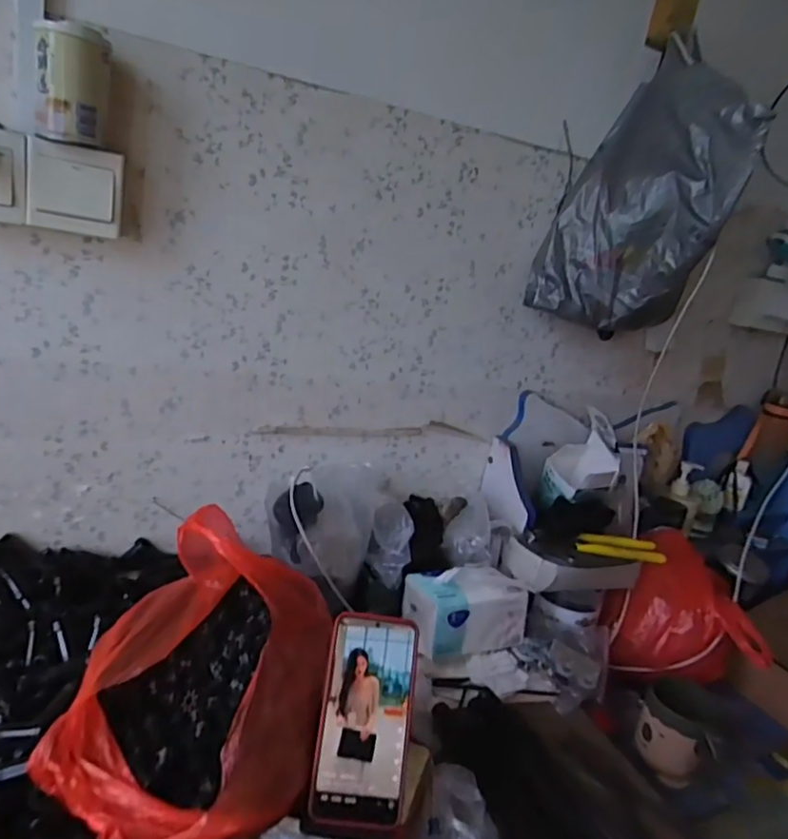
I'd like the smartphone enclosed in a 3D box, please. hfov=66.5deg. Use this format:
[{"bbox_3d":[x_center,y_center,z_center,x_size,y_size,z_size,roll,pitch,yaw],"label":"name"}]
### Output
[{"bbox_3d":[-0.023,0.257,0.523,0.081,0.163,0.006,8,-21,-6],"label":"smartphone"}]

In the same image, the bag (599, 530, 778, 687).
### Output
[{"bbox_3d":[0.412,0.286,0.867,0.161,0.174,0.176,1,15,-24],"label":"bag"}]

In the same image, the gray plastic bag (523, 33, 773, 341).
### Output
[{"bbox_3d":[0.304,-0.284,0.783,0.181,0.307,0.239,7,14,-2],"label":"gray plastic bag"}]

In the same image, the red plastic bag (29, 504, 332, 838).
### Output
[{"bbox_3d":[-0.167,0.216,0.528,0.211,0.164,0.243,7,14,-2],"label":"red plastic bag"}]

